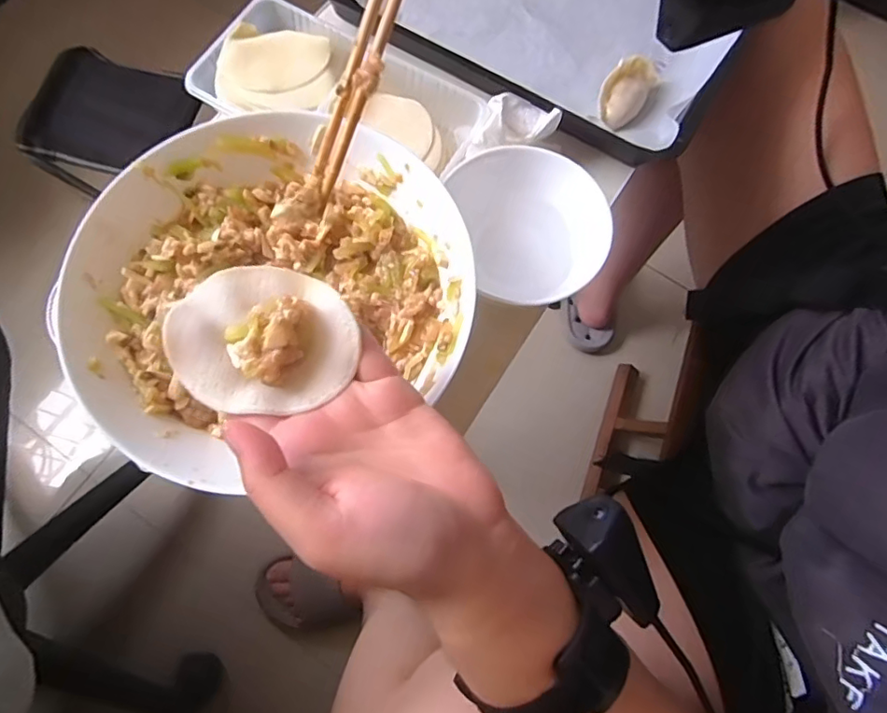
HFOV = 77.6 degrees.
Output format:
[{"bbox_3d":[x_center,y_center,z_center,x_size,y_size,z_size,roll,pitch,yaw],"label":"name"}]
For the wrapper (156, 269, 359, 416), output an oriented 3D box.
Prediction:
[{"bbox_3d":[-0.077,-0.009,0.239,0.076,0.016,0.065,1,72,-2],"label":"wrapper"}]

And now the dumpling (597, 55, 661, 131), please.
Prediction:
[{"bbox_3d":[0.139,-0.201,0.421,0.032,0.026,0.061,31,74,8],"label":"dumpling"}]

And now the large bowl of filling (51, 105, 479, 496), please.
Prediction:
[{"bbox_3d":[-0.099,-0.041,0.326,0.218,0.058,0.197,-20,74,-9],"label":"large bowl of filling"}]

